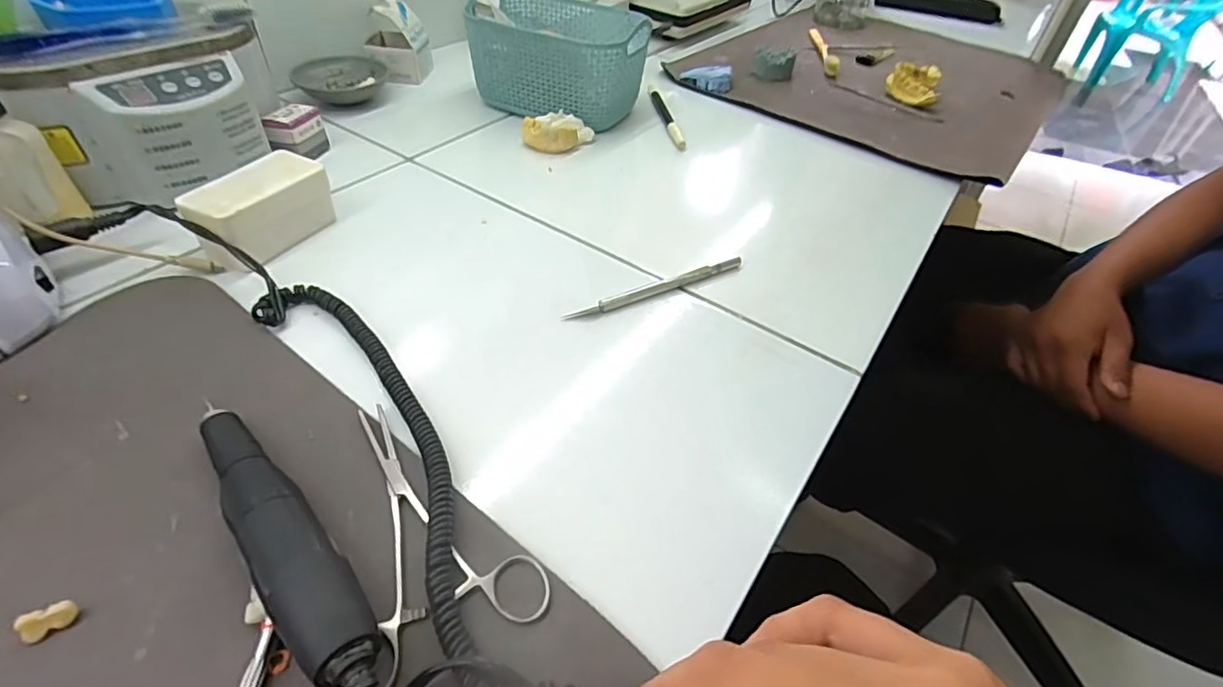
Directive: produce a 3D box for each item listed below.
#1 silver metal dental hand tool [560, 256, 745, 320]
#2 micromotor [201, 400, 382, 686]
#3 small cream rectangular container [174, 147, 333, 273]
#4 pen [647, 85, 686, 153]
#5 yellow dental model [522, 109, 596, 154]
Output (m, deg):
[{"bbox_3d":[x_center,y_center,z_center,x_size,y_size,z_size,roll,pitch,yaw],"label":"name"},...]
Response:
[{"bbox_3d":[0.032,-0.038,0.383,0.135,0.007,0.012,-21,50,-25],"label":"silver metal dental hand tool"},{"bbox_3d":[-0.129,0.079,0.225,0.168,0.029,0.027,36,52,28],"label":"micromotor"},{"bbox_3d":[-0.232,-0.091,0.380,0.050,0.038,0.085,18,45,12],"label":"small cream rectangular container"},{"bbox_3d":[0.054,-0.237,0.586,0.012,0.008,0.140,-3,44,-9],"label":"pen"},{"bbox_3d":[-0.048,-0.193,0.520,0.062,0.021,0.040,2,44,-4],"label":"yellow dental model"}]

